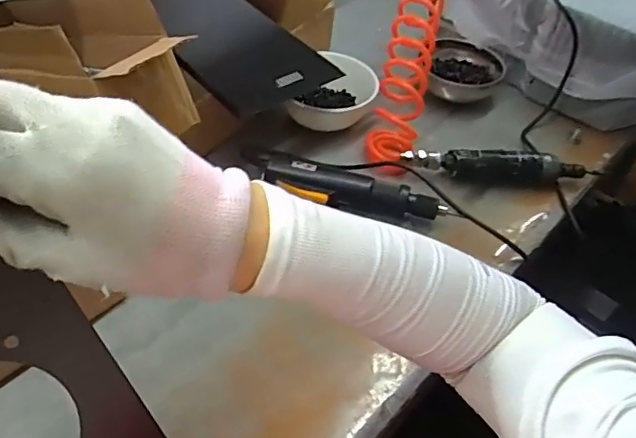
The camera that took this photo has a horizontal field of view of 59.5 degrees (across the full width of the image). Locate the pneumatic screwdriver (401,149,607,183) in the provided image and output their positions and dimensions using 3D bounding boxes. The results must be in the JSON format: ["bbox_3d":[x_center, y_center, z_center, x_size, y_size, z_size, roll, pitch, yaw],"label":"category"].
[{"bbox_3d":[0.237,-0.068,0.719,0.245,0.039,0.039,3,47,-4],"label":"pneumatic screwdriver"}]

